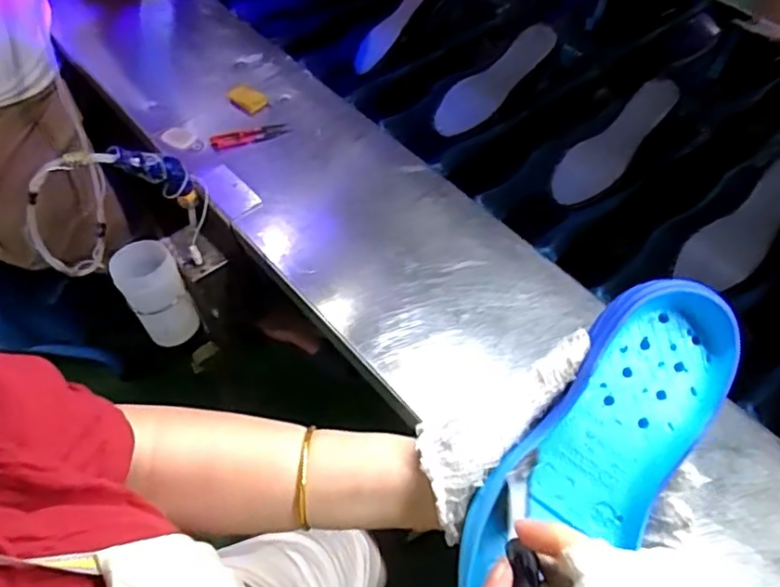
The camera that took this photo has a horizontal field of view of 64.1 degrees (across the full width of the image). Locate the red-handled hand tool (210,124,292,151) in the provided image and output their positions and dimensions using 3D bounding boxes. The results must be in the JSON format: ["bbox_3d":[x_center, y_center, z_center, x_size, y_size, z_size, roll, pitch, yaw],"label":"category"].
[{"bbox_3d":[-0.183,-0.207,0.815,0.100,0.010,0.025,-15,59,-13],"label":"red-handled hand tool"}]

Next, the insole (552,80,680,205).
[{"bbox_3d":[0.295,-0.197,0.814,0.202,0.026,0.061,-46,60,7],"label":"insole"}]

